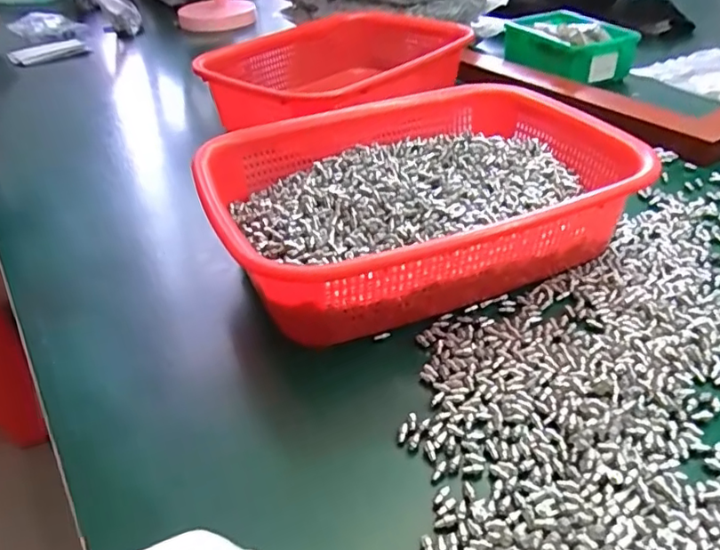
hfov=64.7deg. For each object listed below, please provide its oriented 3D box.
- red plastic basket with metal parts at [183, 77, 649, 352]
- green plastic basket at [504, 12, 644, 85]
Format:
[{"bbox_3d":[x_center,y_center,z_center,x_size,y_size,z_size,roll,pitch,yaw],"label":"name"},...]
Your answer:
[{"bbox_3d":[0.049,-0.059,0.413,0.296,0.072,0.209,-19,39,-18],"label":"red plastic basket with metal parts"},{"bbox_3d":[0.255,-0.289,0.710,0.086,0.050,0.149,-18,39,-17],"label":"green plastic basket"}]

